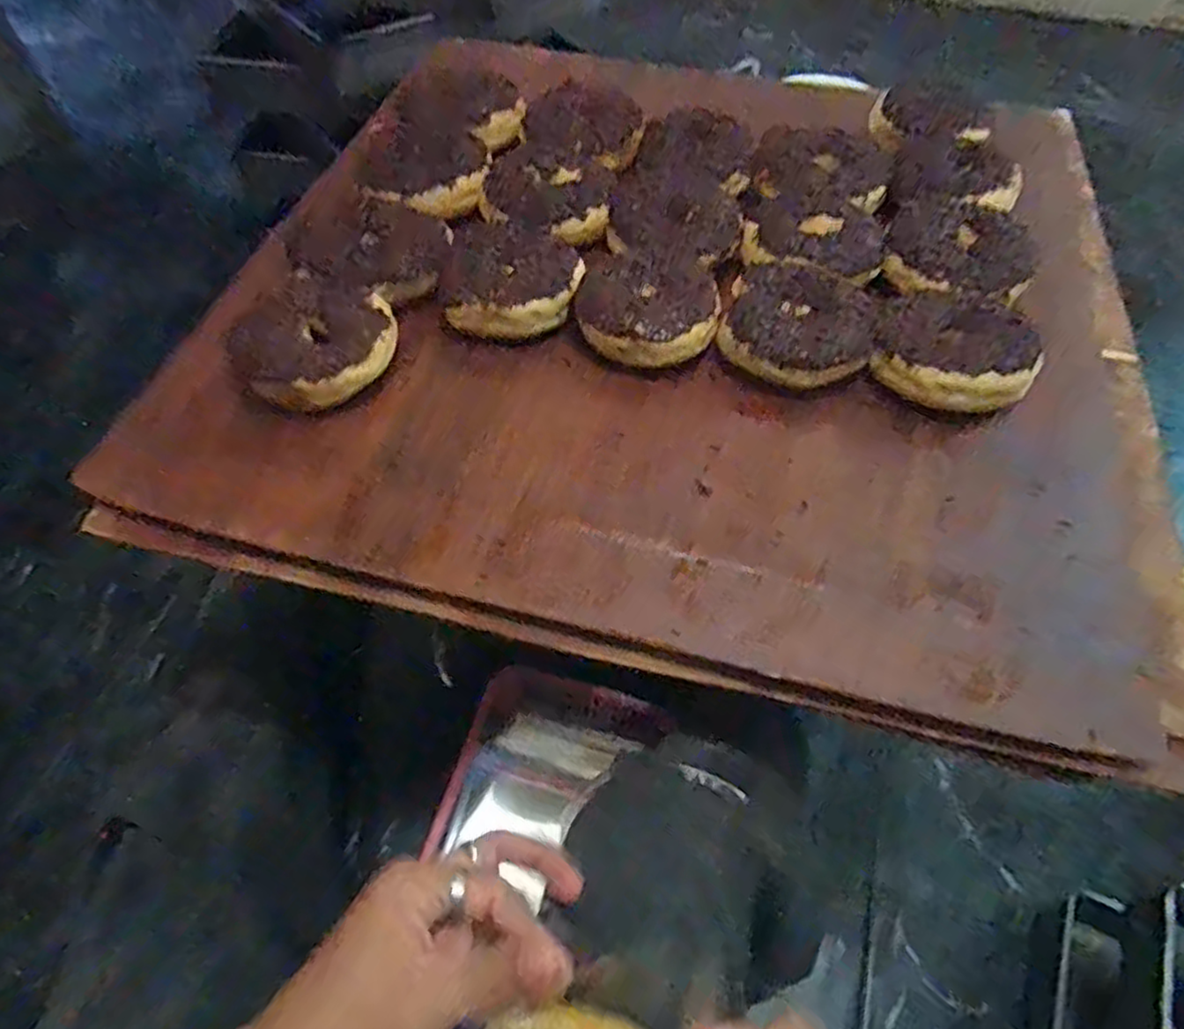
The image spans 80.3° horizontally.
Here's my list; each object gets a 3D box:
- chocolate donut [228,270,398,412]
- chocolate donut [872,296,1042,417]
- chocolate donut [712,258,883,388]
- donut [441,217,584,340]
[{"bbox_3d":[-0.166,-0.102,0.419,0.083,0.039,0.083,0,57,0],"label":"chocolate donut"},{"bbox_3d":[0.217,-0.098,0.423,0.092,0.038,0.090,27,62,17],"label":"chocolate donut"},{"bbox_3d":[0.127,-0.113,0.431,0.087,0.039,0.082,0,57,0],"label":"chocolate donut"},{"bbox_3d":[-0.053,-0.152,0.456,0.086,0.033,0.088,-11,54,-9],"label":"donut"}]

